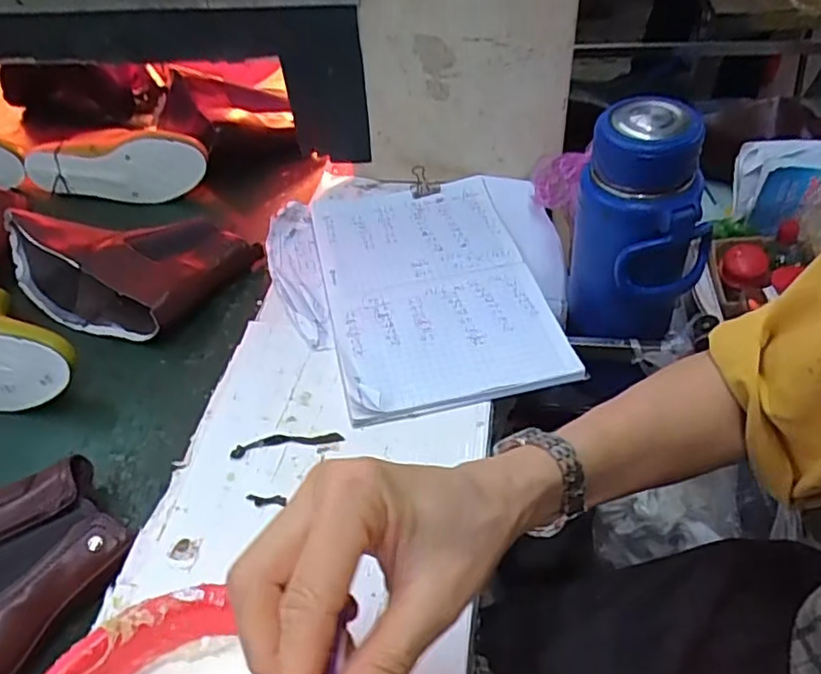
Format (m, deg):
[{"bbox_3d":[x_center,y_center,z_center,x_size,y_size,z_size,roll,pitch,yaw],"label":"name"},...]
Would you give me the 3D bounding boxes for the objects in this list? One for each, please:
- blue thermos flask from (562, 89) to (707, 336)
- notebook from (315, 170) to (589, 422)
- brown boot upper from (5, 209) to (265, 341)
[{"bbox_3d":[0.195,-0.085,0.558,0.090,0.215,0.097,-15,46,-10],"label":"blue thermos flask"},{"bbox_3d":[0.017,-0.060,0.654,0.207,0.014,0.326,-10,46,-8],"label":"notebook"},{"bbox_3d":[-0.337,-0.086,0.711,0.302,0.073,0.150,13,48,17],"label":"brown boot upper"}]

